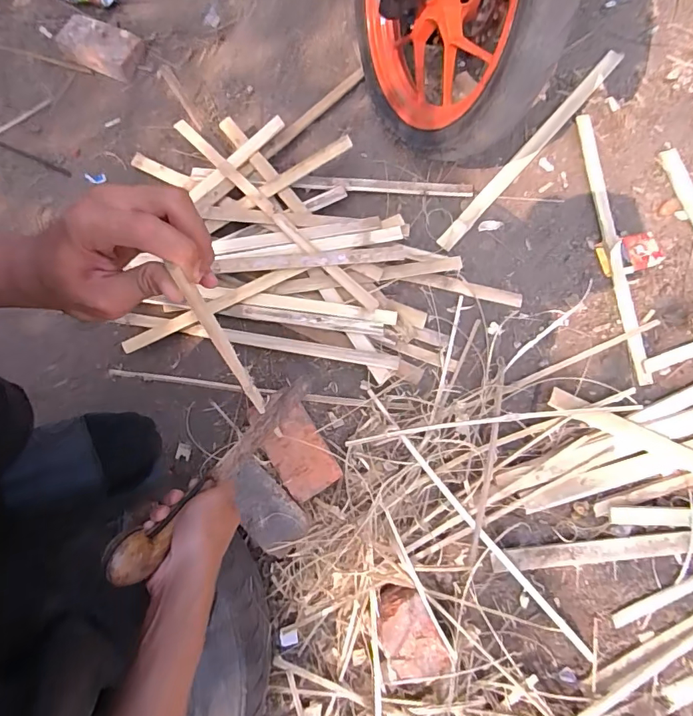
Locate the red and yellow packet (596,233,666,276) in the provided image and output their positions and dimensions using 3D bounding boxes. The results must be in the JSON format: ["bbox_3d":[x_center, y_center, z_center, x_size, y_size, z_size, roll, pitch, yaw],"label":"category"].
[{"bbox_3d":[0.510,-0.187,0.830,0.113,0.014,0.065,-12,78,-3],"label":"red and yellow packet"}]

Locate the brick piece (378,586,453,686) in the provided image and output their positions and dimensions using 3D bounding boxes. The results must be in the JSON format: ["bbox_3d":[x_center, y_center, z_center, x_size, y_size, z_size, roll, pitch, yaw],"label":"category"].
[{"bbox_3d":[0.093,0.407,0.667,0.079,0.043,0.141,-26,76,-3],"label":"brick piece"}]

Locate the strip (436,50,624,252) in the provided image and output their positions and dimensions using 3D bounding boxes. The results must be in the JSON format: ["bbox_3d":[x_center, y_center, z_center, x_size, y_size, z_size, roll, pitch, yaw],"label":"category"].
[{"bbox_3d":[0.358,-0.403,0.881,0.030,0.008,0.545,41,80,8],"label":"strip"}]

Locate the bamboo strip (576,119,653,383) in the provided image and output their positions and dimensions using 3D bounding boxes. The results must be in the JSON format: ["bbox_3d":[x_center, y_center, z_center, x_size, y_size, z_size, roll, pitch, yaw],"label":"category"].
[{"bbox_3d":[0.480,-0.211,0.836,0.028,0.011,0.516,-4,77,-2],"label":"bamboo strip"}]

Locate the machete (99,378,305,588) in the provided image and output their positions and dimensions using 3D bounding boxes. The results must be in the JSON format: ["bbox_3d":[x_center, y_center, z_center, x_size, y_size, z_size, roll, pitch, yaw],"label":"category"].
[{"bbox_3d":[-0.128,0.110,0.530,0.029,0.368,0.045,31,116,6],"label":"machete"}]

